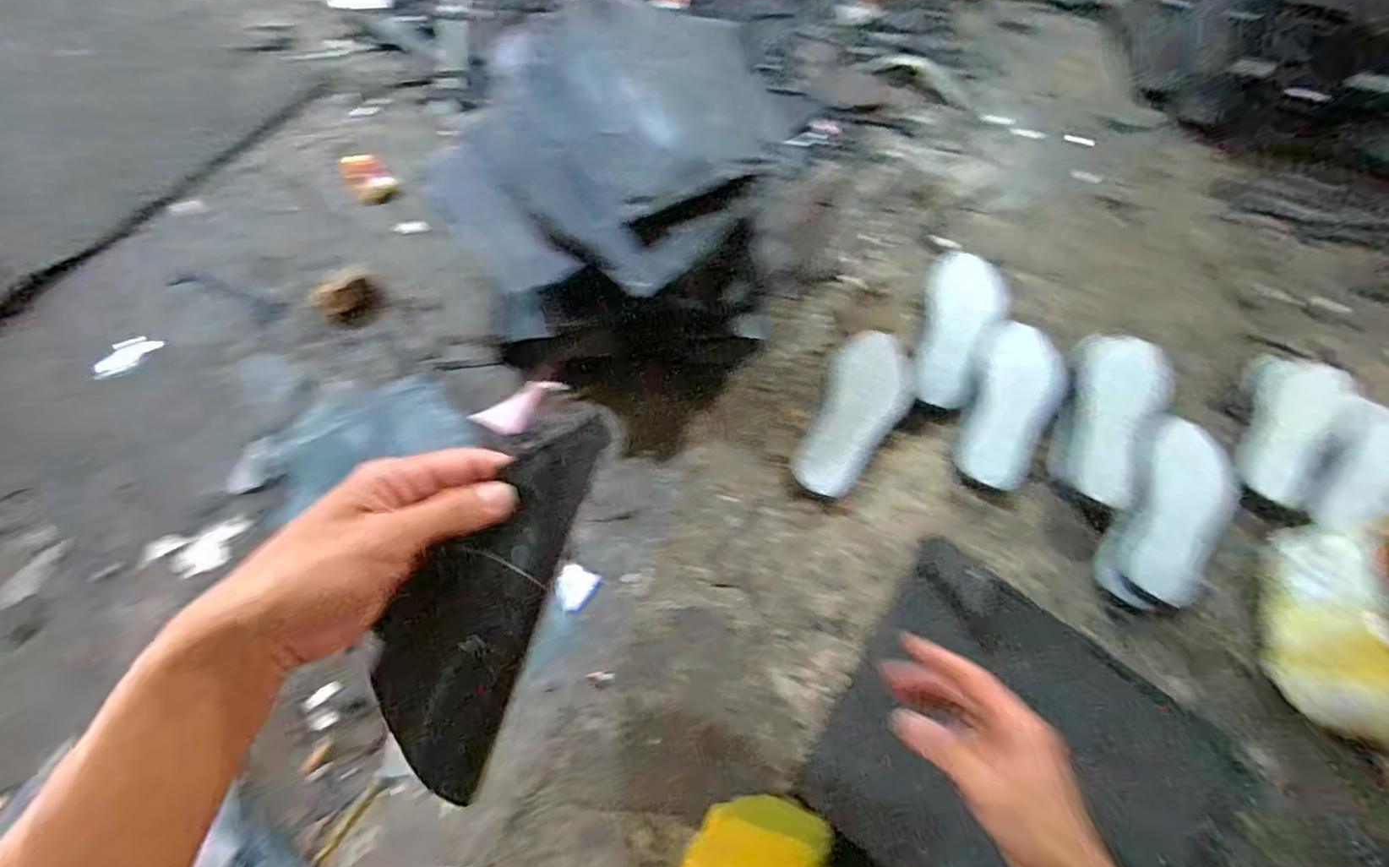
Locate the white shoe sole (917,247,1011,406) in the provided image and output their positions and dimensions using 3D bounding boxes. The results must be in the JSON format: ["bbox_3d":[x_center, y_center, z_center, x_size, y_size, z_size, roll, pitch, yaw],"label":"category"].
[{"bbox_3d":[0.353,-0.139,0.784,0.102,0.033,0.236,14,66,4],"label":"white shoe sole"}]

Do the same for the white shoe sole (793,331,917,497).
[{"bbox_3d":[0.201,-0.025,0.737,0.103,0.042,0.243,26,67,9],"label":"white shoe sole"}]

